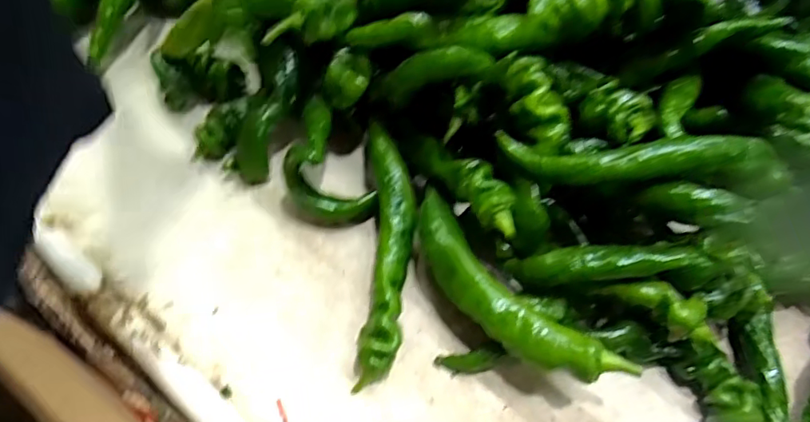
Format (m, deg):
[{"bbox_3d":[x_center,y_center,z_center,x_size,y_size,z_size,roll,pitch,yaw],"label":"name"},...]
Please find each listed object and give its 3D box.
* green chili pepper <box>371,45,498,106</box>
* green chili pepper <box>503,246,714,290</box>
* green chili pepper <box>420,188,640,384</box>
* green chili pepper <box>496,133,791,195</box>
[{"bbox_3d":[0.015,-0.103,0.412,0.112,0.025,0.020,-9,50,42],"label":"green chili pepper"},{"bbox_3d":[0.140,0.039,0.395,0.132,0.020,0.024,-8,58,22],"label":"green chili pepper"},{"bbox_3d":[0.068,0.058,0.401,0.050,0.027,0.189,-37,68,-21],"label":"green chili pepper"},{"bbox_3d":[0.165,-0.034,0.382,0.191,0.042,0.035,7,60,1],"label":"green chili pepper"}]

